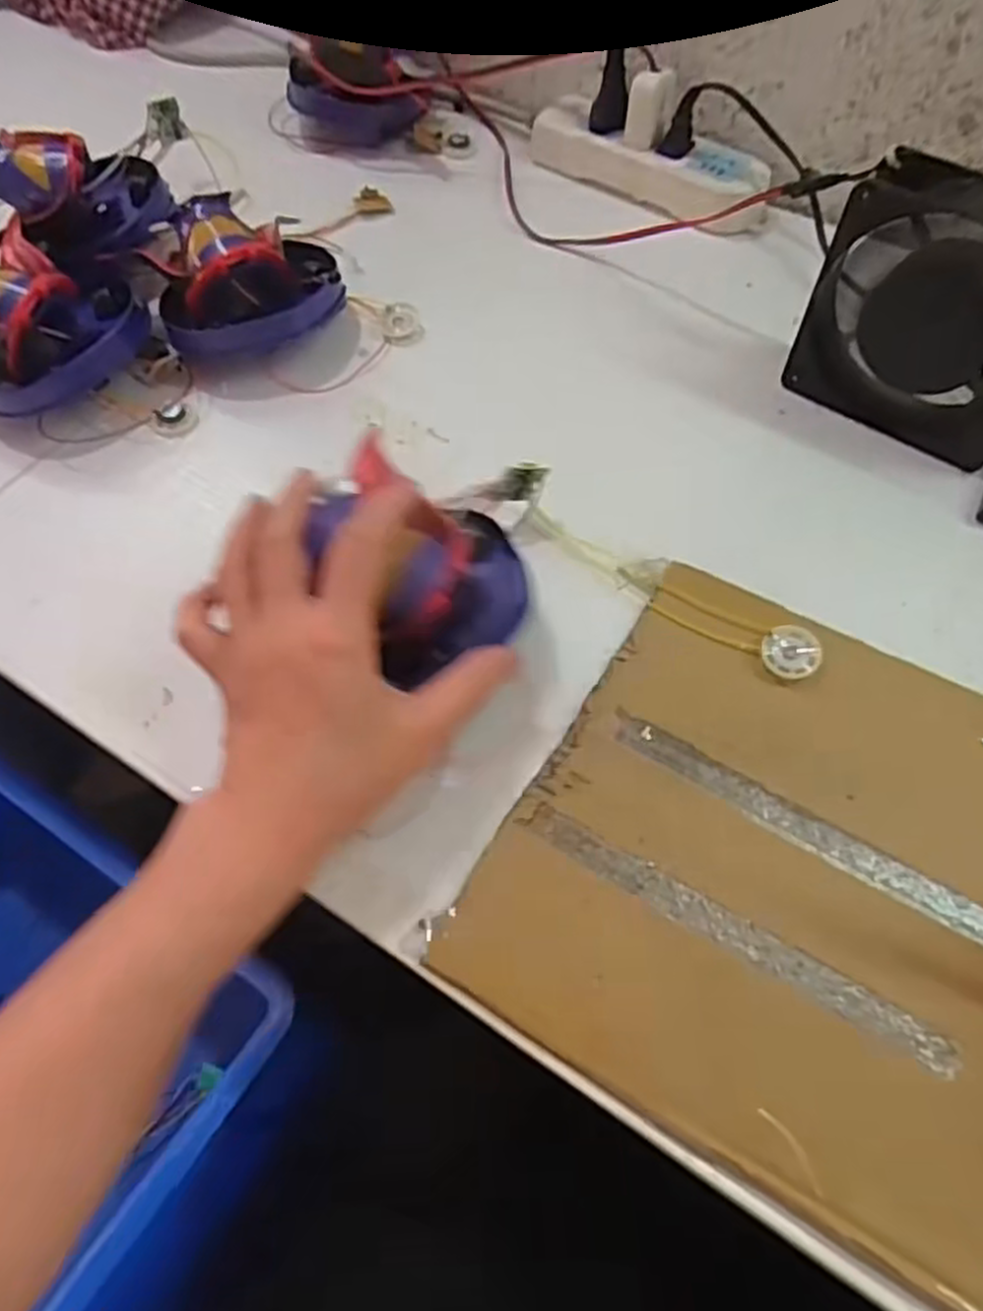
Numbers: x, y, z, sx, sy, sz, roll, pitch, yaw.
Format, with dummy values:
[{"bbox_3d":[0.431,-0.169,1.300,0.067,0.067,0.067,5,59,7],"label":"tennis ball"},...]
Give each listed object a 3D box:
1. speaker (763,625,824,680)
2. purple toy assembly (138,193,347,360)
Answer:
[{"bbox_3d":[0.139,-0.002,0.361,0.026,0.005,0.026,5,61,4],"label":"speaker"},{"bbox_3d":[-0.144,-0.221,0.470,0.104,0.067,0.077,-10,61,-4],"label":"purple toy assembly"}]

